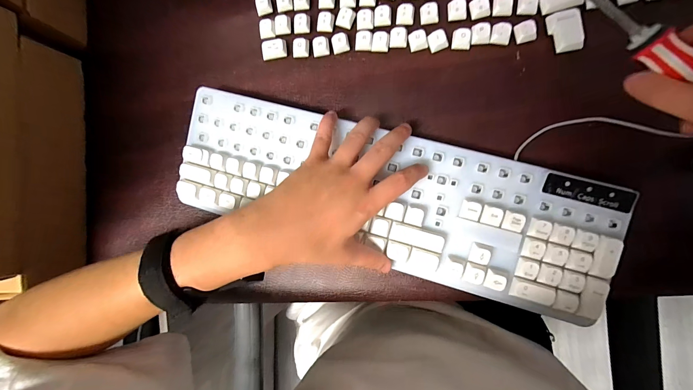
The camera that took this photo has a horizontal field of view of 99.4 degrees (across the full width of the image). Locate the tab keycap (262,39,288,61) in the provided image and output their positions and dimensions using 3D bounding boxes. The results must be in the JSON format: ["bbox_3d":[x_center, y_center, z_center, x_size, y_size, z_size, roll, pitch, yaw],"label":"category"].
[{"bbox_3d":[-0.079,-0.160,0.322,0.028,0.009,0.019,-4,87,10],"label":"tab keycap"}]

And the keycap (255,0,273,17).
[{"bbox_3d":[-0.091,-0.210,0.325,0.018,0.007,0.019,-5,87,9],"label":"keycap"}]

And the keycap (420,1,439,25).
[{"bbox_3d":[0.084,-0.184,0.297,0.018,0.006,0.019,0,88,10],"label":"keycap"}]

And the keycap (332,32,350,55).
[{"bbox_3d":[-0.007,-0.161,0.310,0.017,0.006,0.018,-14,85,9],"label":"keycap"}]

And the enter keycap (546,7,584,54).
[{"bbox_3d":[0.206,-0.154,0.275,0.026,0.008,0.038,-12,86,9],"label":"enter keycap"}]

